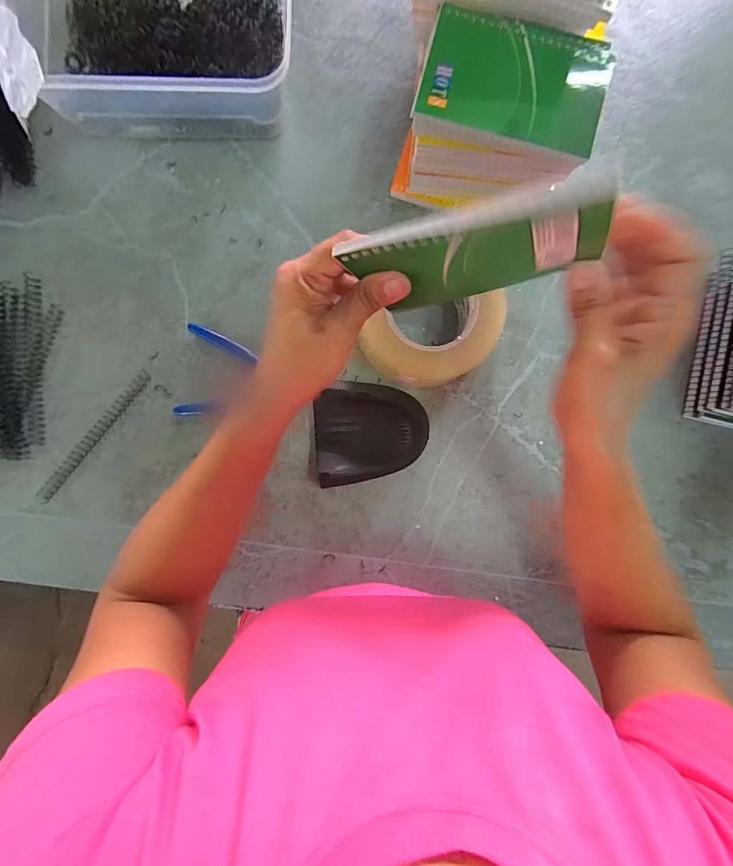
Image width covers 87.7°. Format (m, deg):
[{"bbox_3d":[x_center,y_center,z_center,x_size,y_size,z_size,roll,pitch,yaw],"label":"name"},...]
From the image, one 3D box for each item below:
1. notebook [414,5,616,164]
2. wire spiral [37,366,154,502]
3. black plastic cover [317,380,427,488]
[{"bbox_3d":[0.108,-0.256,0.275,0.130,0.007,0.091,15,87,-1],"label":"notebook"},{"bbox_3d":[-0.262,0.003,0.366,0.012,0.010,0.157,39,88,-2],"label":"wire spiral"},{"bbox_3d":[0.005,0.000,0.362,0.103,0.035,0.091,-4,90,-3],"label":"black plastic cover"}]

